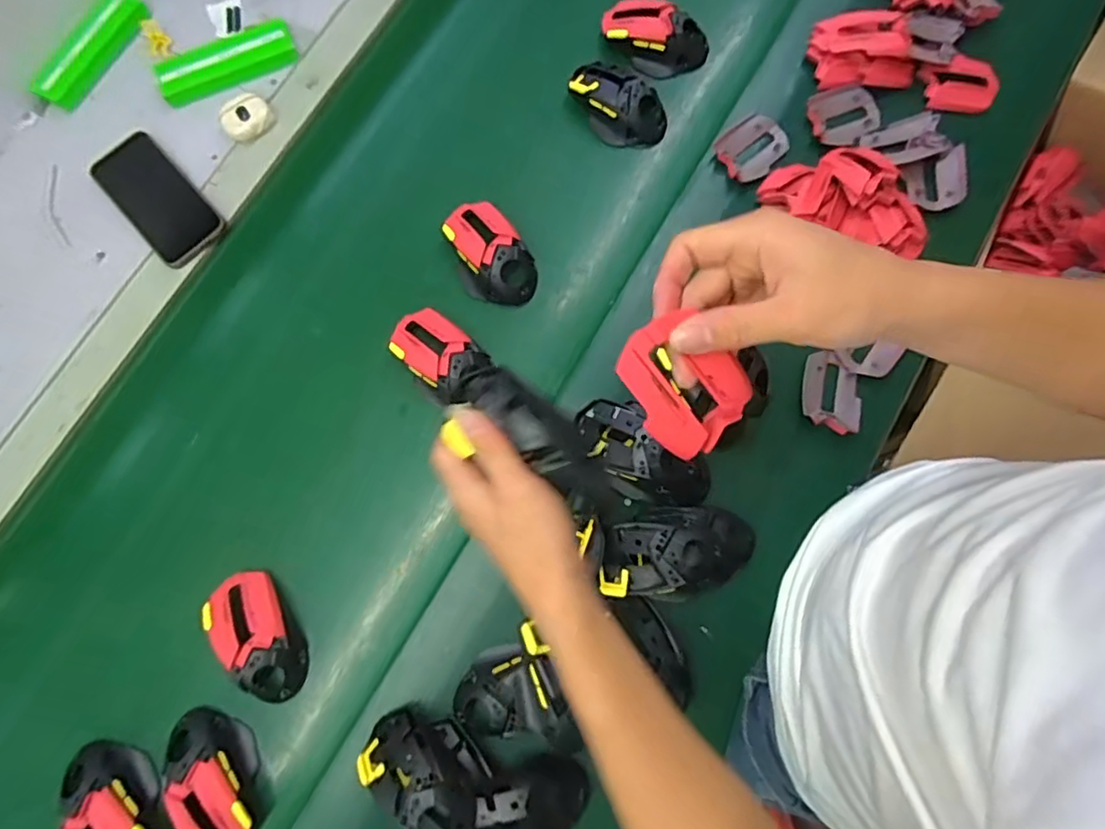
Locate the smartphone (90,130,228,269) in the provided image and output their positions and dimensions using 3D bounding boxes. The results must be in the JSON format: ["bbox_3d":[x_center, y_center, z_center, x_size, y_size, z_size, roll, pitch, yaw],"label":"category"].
[{"bbox_3d":[-0.423,-0.232,0.667,0.077,0.012,0.154,-42,81,-7],"label":"smartphone"}]

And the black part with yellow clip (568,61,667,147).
[{"bbox_3d":[0.069,-0.339,0.681,0.116,0.034,0.066,42,83,9],"label":"black part with yellow clip"}]

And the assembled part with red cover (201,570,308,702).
[{"bbox_3d":[-0.272,0.204,0.572,0.063,0.042,0.123,-28,79,-4],"label":"assembled part with red cover"}]

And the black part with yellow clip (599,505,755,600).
[{"bbox_3d":[0.115,0.124,0.569,0.139,0.052,0.077,-5,79,1],"label":"black part with yellow clip"}]

